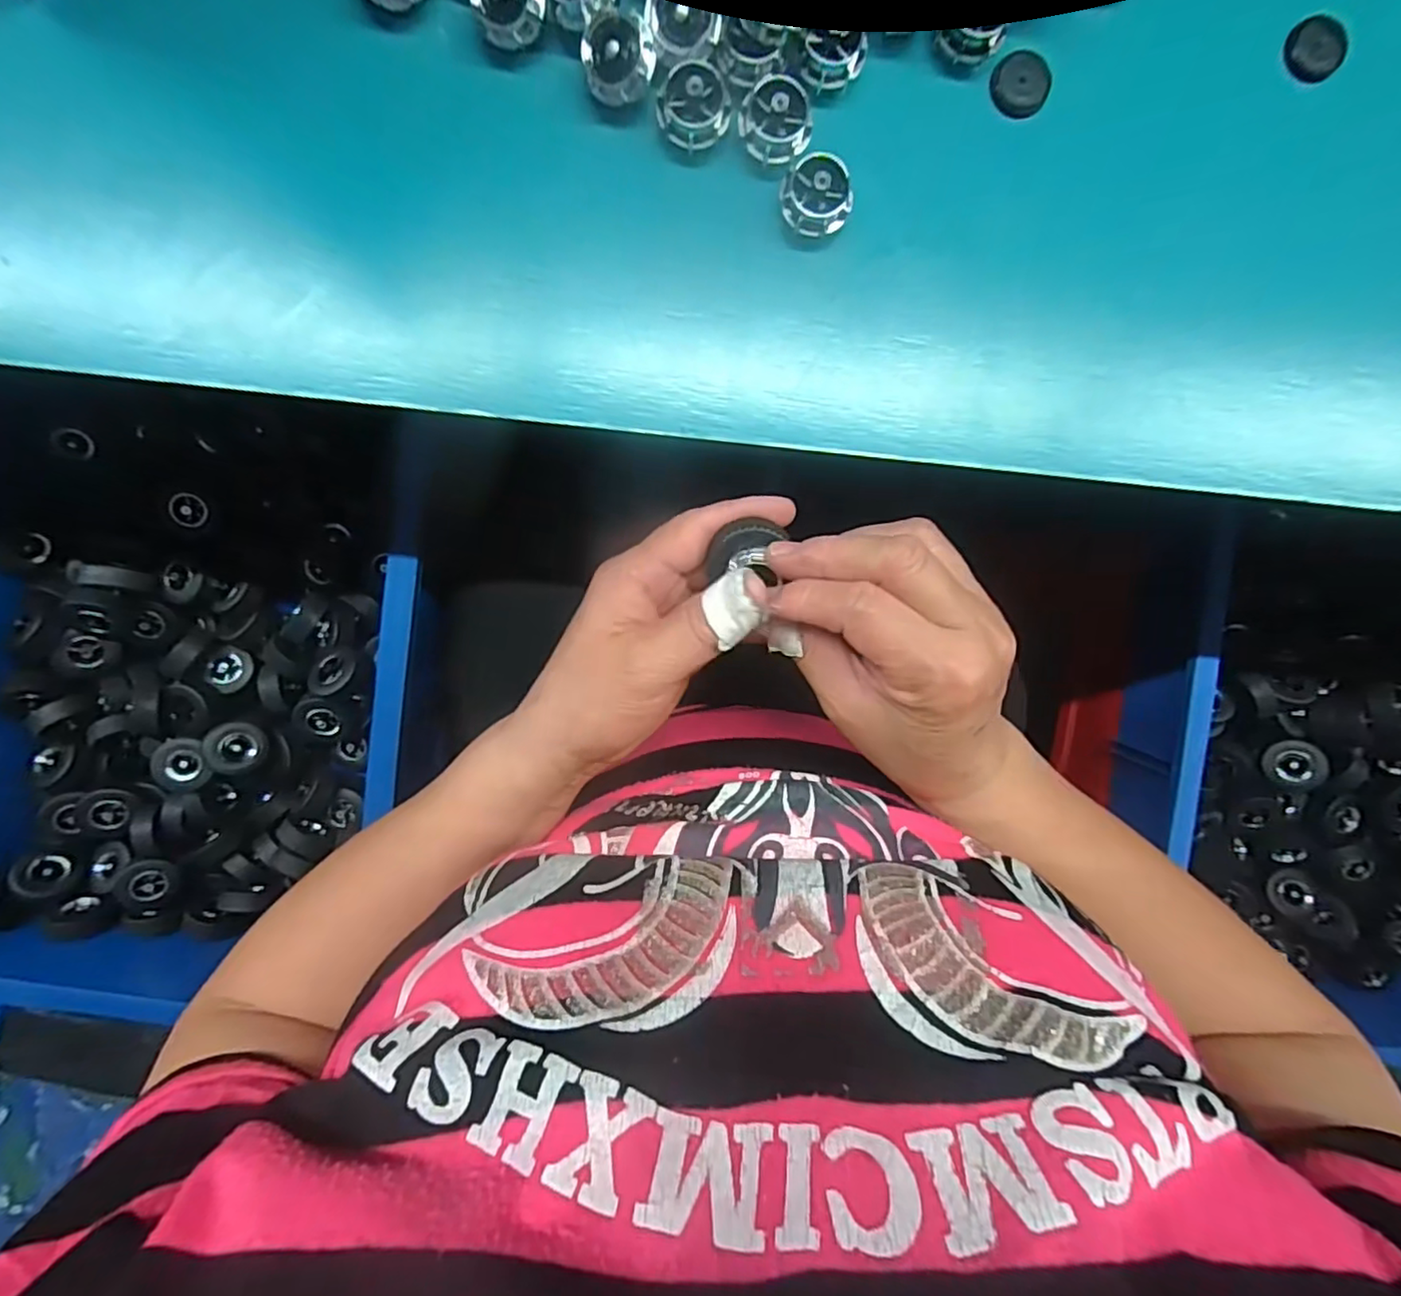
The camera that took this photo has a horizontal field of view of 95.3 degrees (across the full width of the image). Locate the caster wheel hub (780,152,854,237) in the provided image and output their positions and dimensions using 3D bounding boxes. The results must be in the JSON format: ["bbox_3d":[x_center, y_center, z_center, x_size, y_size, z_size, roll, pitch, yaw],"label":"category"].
[{"bbox_3d":[0.041,-0.158,0.223,0.022,0.012,0.023,0,96,0],"label":"caster wheel hub"}]

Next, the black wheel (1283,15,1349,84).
[{"bbox_3d":[0.232,-0.225,0.240,0.022,0.008,0.022,0,96,0],"label":"black wheel"}]

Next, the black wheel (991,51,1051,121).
[{"bbox_3d":[0.118,-0.207,0.234,0.022,0.004,0.022,0,96,0],"label":"black wheel"}]

